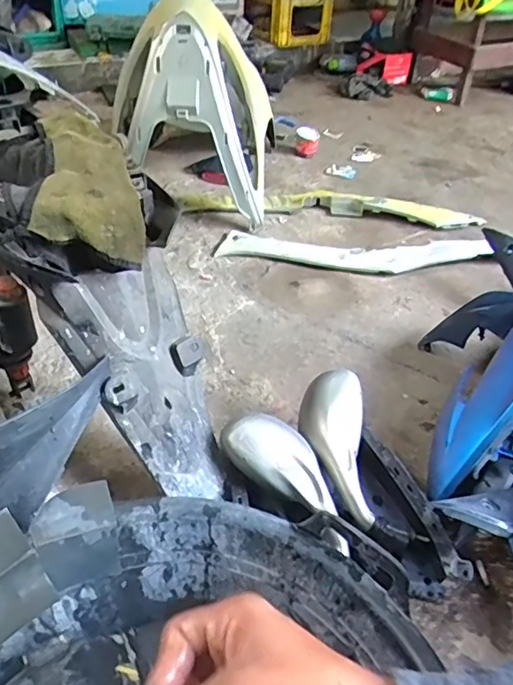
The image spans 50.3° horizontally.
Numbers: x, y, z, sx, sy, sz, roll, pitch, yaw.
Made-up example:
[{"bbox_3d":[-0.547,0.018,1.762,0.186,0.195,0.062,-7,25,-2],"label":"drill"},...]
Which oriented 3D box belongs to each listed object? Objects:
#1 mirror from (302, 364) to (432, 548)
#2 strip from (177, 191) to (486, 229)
[{"bbox_3d":[0.137,0.168,0.797,0.096,0.049,0.261,-11,66,-16],"label":"mirror"},{"bbox_3d":[0.191,-0.377,1.494,0.819,0.047,0.135,5,40,3],"label":"strip"}]

